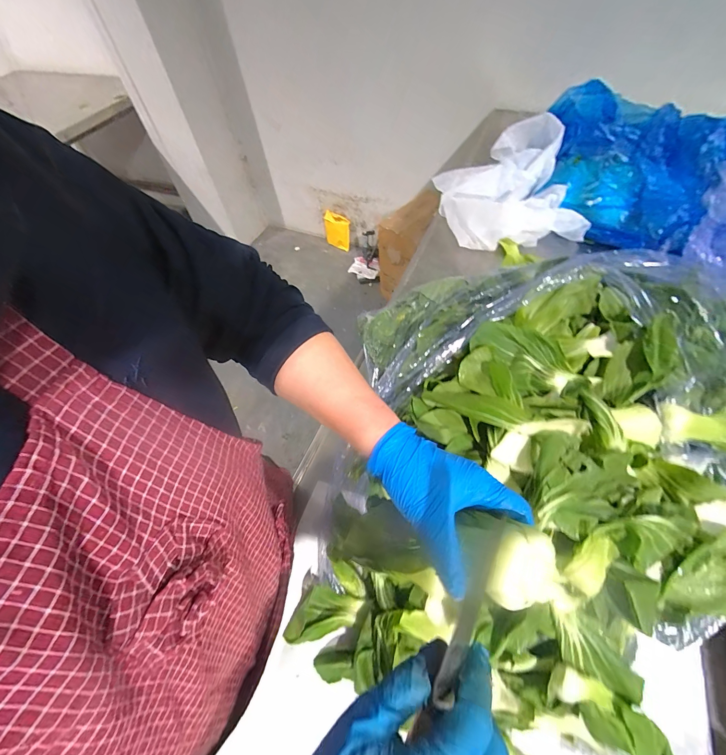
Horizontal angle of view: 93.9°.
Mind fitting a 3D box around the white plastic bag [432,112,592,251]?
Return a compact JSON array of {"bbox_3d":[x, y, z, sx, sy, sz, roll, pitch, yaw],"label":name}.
[{"bbox_3d":[0.374,-0.519,0.898,0.320,0.120,0.425,-2,56,4],"label":"white plastic bag"}]

